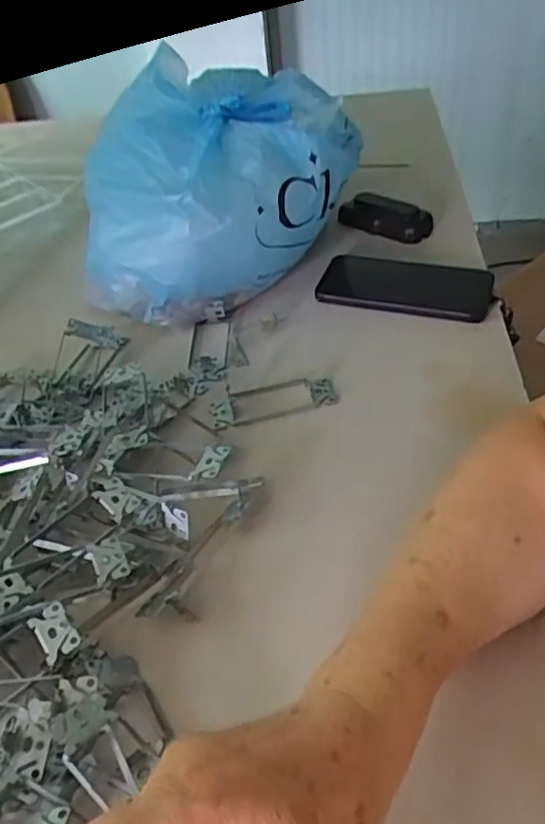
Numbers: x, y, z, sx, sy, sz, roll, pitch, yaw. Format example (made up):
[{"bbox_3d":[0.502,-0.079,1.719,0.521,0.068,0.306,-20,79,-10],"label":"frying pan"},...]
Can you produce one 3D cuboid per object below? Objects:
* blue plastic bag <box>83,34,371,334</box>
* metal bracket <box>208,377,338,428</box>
[{"bbox_3d":[-0.049,-0.222,0.647,0.244,0.161,0.248,9,46,14],"label":"blue plastic bag"},{"bbox_3d":[0.000,-0.011,0.541,0.105,0.007,0.040,-10,45,-5],"label":"metal bracket"}]

